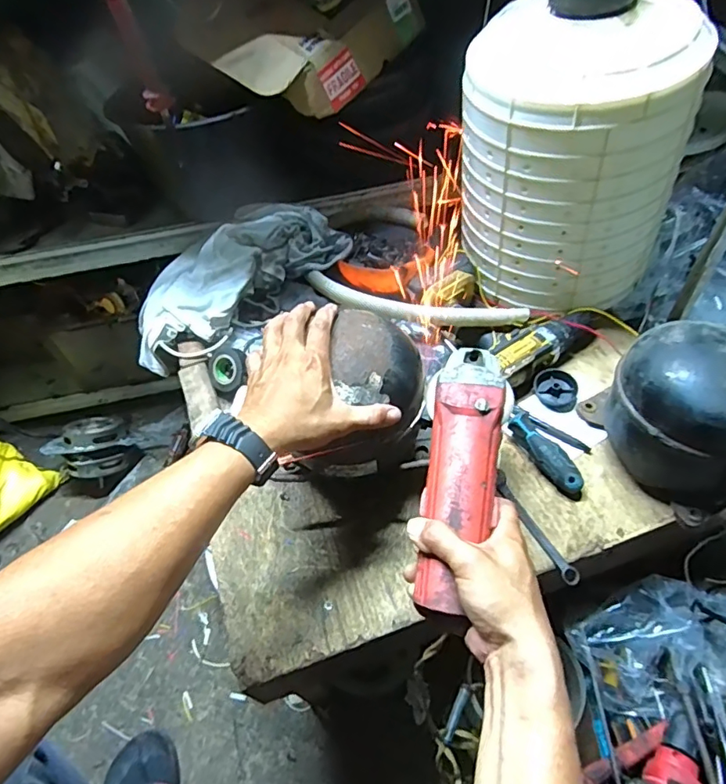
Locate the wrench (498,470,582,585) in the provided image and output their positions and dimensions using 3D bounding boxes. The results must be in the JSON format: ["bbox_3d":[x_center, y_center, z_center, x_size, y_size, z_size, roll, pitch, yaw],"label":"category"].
[{"bbox_3d":[0.193,0.153,0.593,0.022,0.014,0.144,-22,53,-12],"label":"wrench"}]

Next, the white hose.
[{"bbox_3d":[0.067,-0.113,0.721,0.307,0.045,0.050,10,53,13],"label":"white hose"}]

